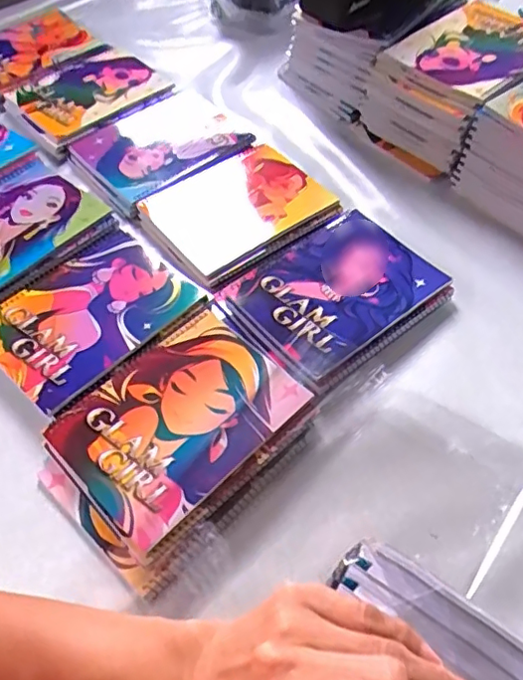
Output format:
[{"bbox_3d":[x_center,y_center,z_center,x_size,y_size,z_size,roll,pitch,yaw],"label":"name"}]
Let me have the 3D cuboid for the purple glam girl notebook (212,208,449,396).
[{"bbox_3d":[0.078,-0.050,0.596,0.203,0.030,0.156,-32,61,-21],"label":"purple glam girl notebook"}]

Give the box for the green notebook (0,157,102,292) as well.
[{"bbox_3d":[-0.291,-0.131,0.639,0.152,0.010,0.190,37,62,22],"label":"green notebook"}]

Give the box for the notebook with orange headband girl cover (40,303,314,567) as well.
[{"bbox_3d":[-0.072,0.066,0.504,0.150,0.007,0.204,39,63,24],"label":"notebook with orange headband girl cover"}]

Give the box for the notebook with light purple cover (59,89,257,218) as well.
[{"bbox_3d":[-0.132,-0.265,0.735,0.201,0.023,0.166,-38,63,-24],"label":"notebook with light purple cover"}]

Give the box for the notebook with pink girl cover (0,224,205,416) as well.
[{"bbox_3d":[-0.178,-0.030,0.573,0.153,0.009,0.191,37,63,23],"label":"notebook with pink girl cover"}]

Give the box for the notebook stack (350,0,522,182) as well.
[{"bbox_3d":[0.255,-0.327,0.737,0.199,0.124,0.168,-36,63,-23],"label":"notebook stack"}]

